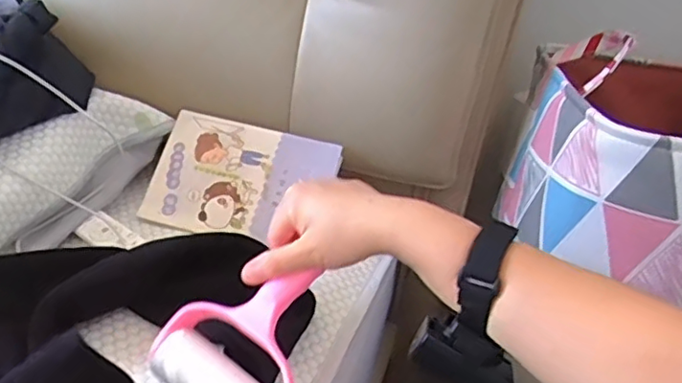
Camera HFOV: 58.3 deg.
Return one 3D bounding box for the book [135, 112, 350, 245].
[{"bbox_3d":[-0.115,-0.014,0.695,0.196,0.011,0.146,15,69,10],"label":"book"}]

